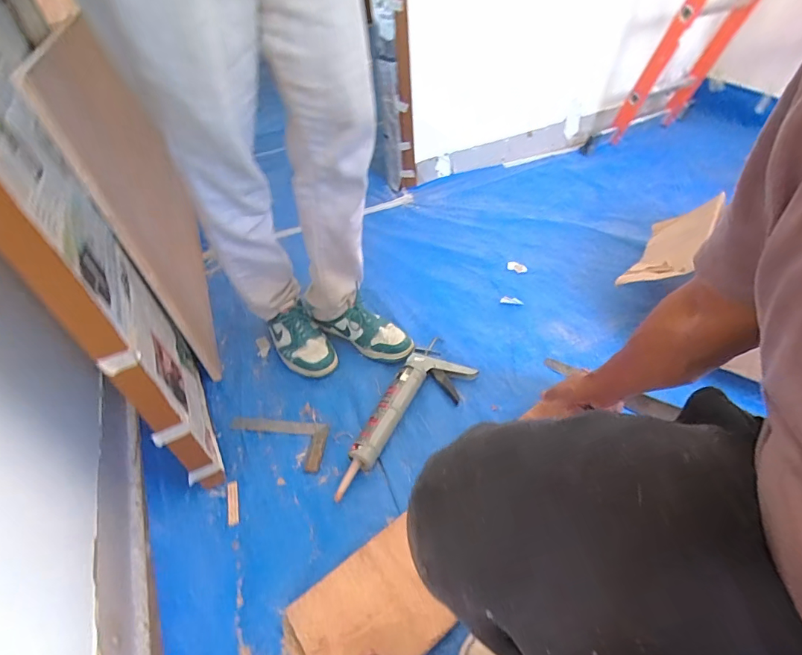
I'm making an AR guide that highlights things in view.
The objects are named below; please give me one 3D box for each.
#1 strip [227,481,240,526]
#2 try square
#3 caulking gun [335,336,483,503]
[{"bbox_3d":[-0.297,0.309,0.759,0.018,0.005,0.080,-15,46,-10],"label":"strip"},{"bbox_3d":[-0.241,0.217,0.836,0.192,0.021,0.098,4,46,10],"label":"try square"},{"bbox_3d":[0.003,0.163,0.838,0.131,0.048,0.371,25,52,27],"label":"caulking gun"}]

